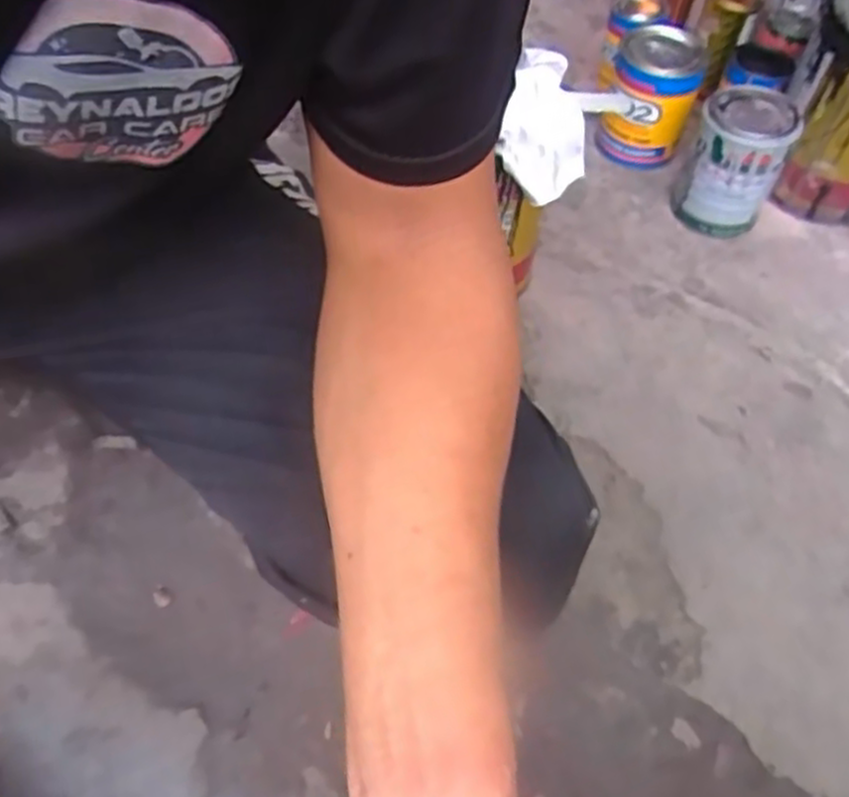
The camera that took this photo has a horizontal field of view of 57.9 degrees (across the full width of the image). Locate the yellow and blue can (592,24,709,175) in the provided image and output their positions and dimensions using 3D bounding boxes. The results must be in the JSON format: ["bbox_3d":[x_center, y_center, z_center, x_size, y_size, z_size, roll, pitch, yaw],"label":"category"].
[{"bbox_3d":[0.276,-0.368,0.951,0.112,0.139,0.110,16,56,9],"label":"yellow and blue can"}]

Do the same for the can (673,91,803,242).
[{"bbox_3d":[0.351,-0.261,0.876,0.099,0.144,0.093,1,55,-1],"label":"can"}]

